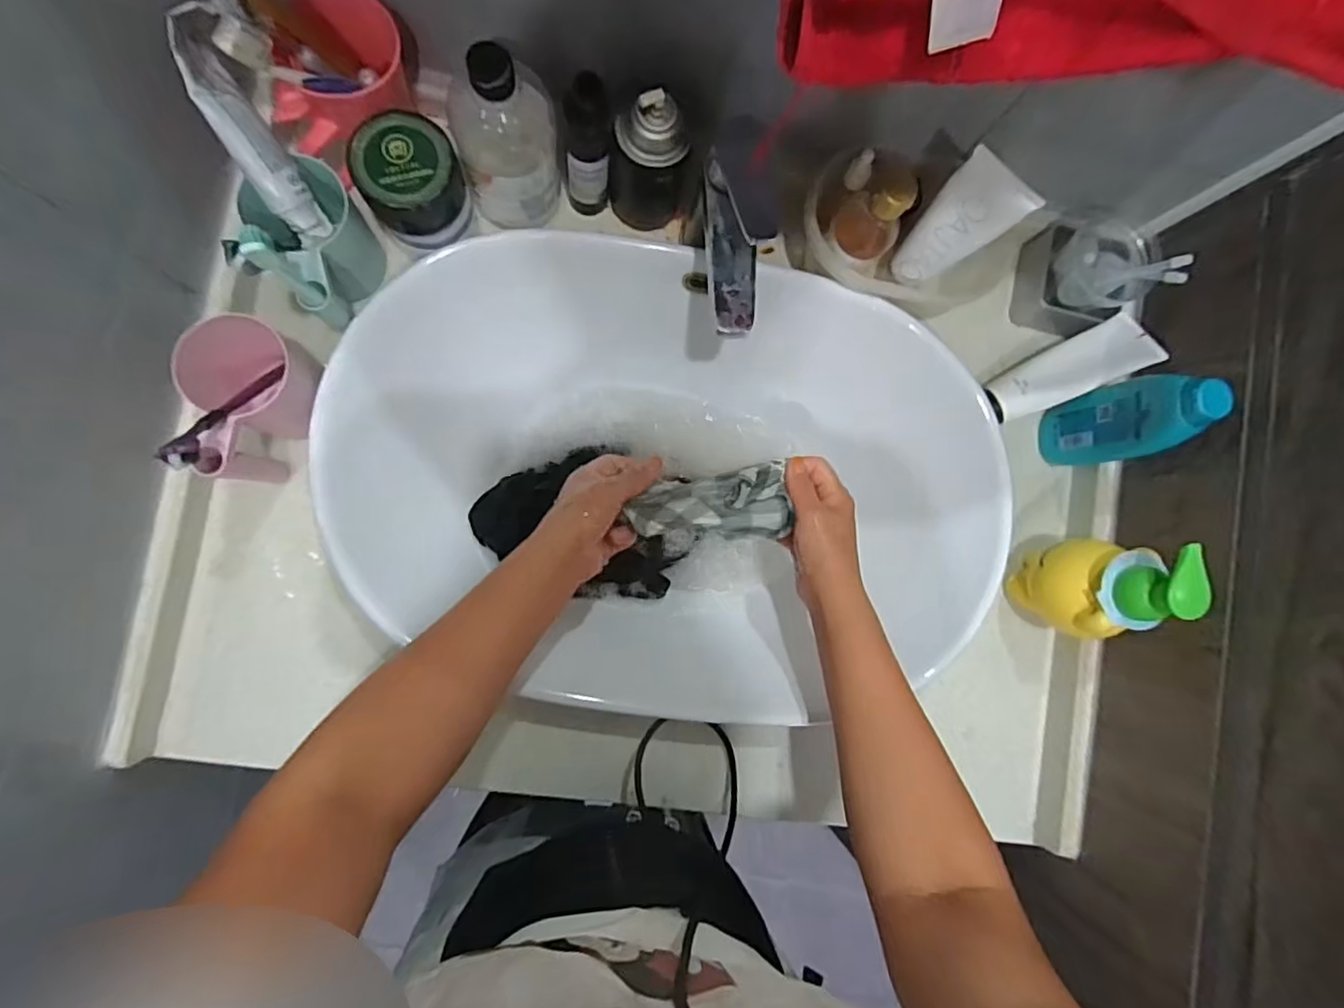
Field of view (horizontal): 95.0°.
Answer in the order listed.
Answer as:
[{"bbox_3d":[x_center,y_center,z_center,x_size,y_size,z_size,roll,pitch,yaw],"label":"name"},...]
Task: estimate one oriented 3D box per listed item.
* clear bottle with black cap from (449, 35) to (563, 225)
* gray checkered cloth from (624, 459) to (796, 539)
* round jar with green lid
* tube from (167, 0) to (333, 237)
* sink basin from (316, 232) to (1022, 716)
[{"bbox_3d":[-0.128,-0.281,0.480,0.076,0.136,0.066,-9,88,-7],"label":"clear bottle with black cap"},{"bbox_3d":[0.031,0.000,0.505,0.130,0.036,0.059,-4,87,-10],"label":"gray checkered cloth"},{"bbox_3d":[-0.200,-0.251,0.478,0.074,0.064,0.069,0,87,-6],"label":"round jar with green lid"},{"bbox_3d":[-0.281,-0.256,0.420,0.053,0.037,0.141,-12,130,-7],"label":"tube"},{"bbox_3d":[0.003,-0.016,0.568,0.554,0.122,0.389,2,87,-6],"label":"sink basin"}]

